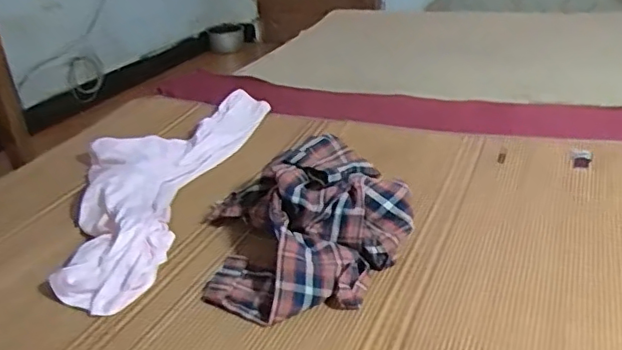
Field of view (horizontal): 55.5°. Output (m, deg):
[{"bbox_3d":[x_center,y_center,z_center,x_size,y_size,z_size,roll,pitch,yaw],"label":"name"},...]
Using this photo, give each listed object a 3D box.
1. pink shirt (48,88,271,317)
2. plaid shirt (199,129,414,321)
[{"bbox_3d":[-0.310,-0.007,1.139,0.285,0.057,0.720,1,27,12],"label":"pink shirt"},{"bbox_3d":[-0.013,0.072,0.905,0.309,0.129,0.313,-11,27,-10],"label":"plaid shirt"}]

